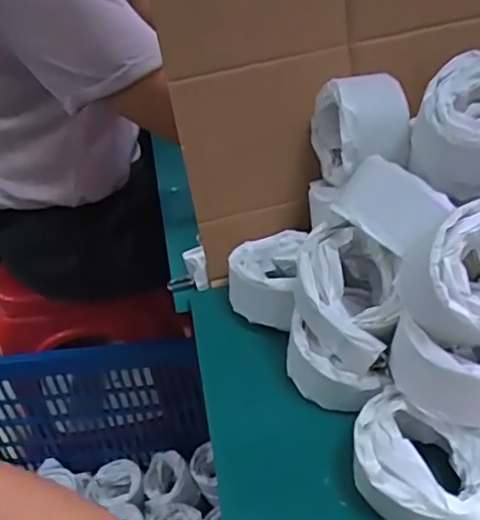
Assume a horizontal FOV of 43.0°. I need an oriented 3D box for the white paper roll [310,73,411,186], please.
[{"bbox_3d":[0.100,-0.105,0.502,0.062,0.085,0.084,-10,39,-2],"label":"white paper roll"}]

